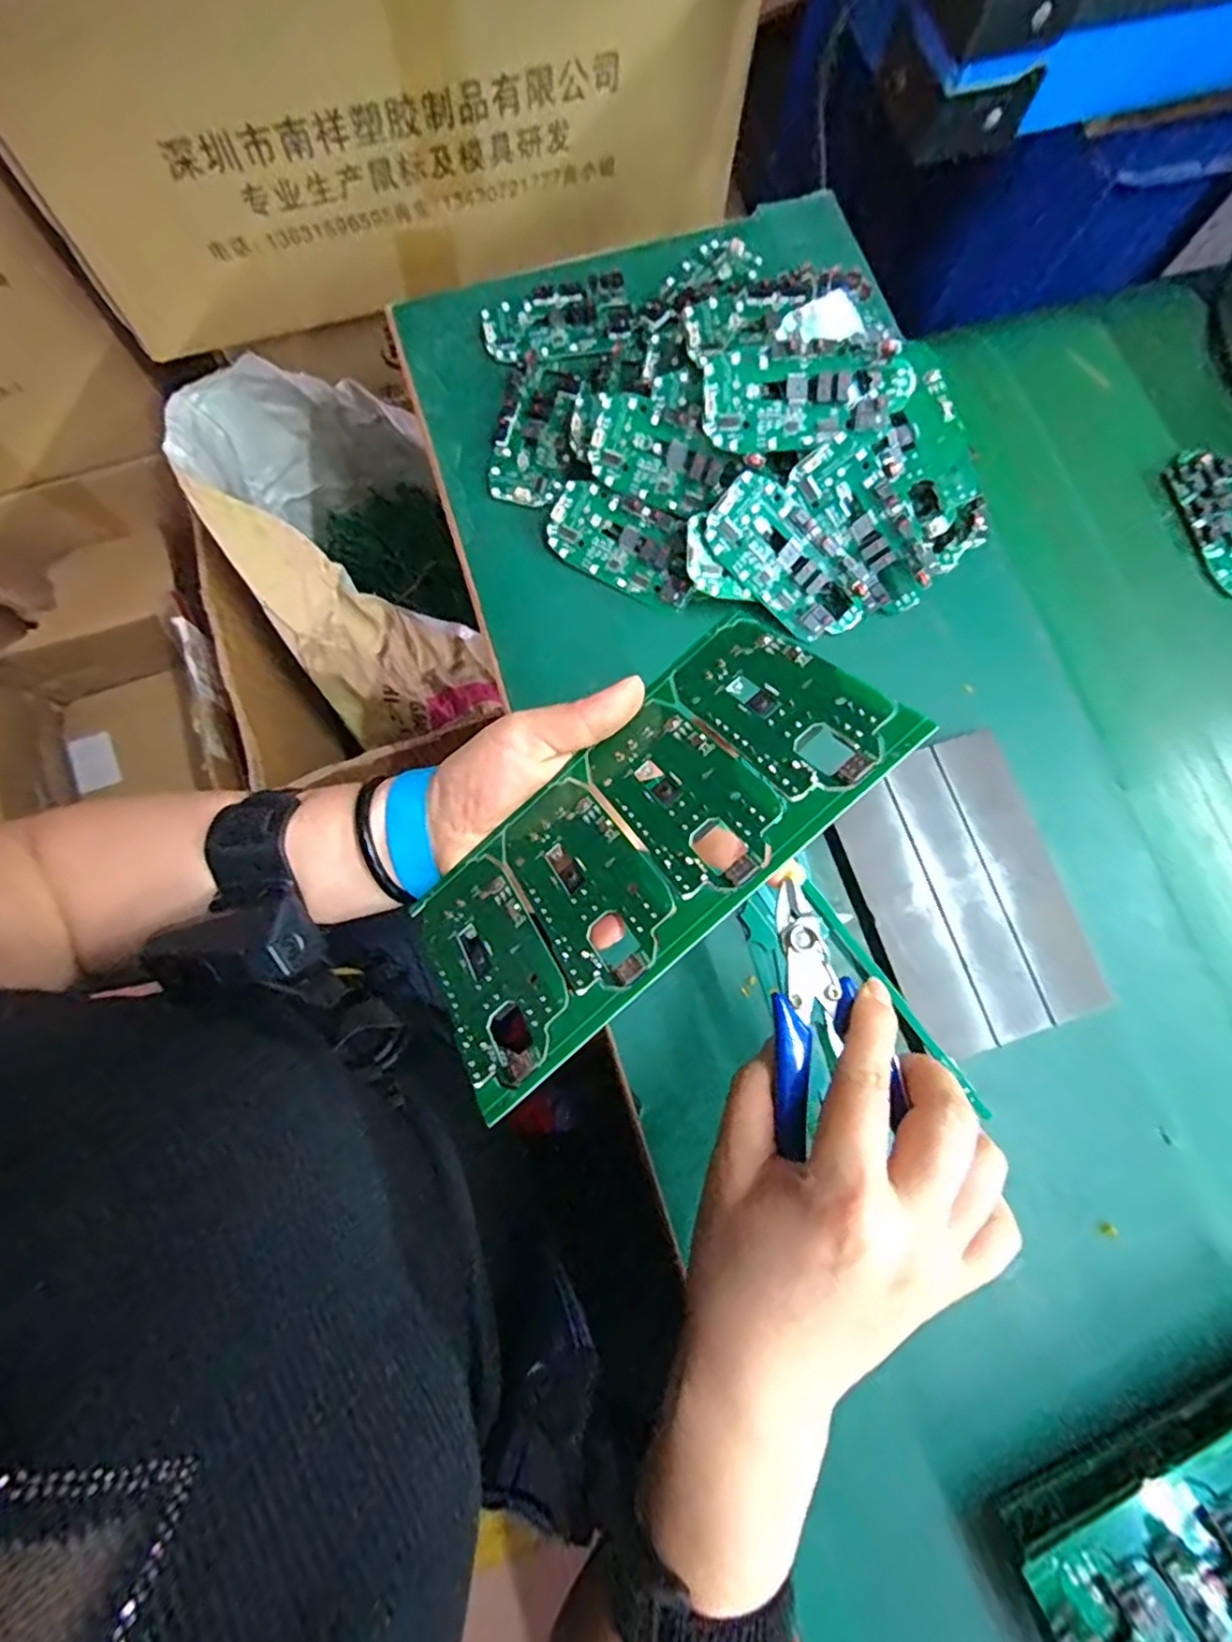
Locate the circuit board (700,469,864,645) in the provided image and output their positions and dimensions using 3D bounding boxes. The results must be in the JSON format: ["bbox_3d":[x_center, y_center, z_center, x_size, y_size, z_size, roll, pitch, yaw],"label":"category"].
[{"bbox_3d":[0.091,-0.134,0.343,0.097,0.009,0.045,38,109,-17],"label":"circuit board"}]

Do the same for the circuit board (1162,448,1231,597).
[{"bbox_3d":[0.370,-0.182,0.395,0.041,0.017,0.095,-16,81,-4],"label":"circuit board"}]

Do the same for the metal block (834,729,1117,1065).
[{"bbox_3d":[0.175,0.036,0.331,0.098,0.015,0.144,-18,78,-5],"label":"metal block"}]

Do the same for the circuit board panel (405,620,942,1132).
[{"bbox_3d":[0.005,0.007,0.243,0.188,0.004,0.105,-43,46,3],"label":"circuit board panel"}]

